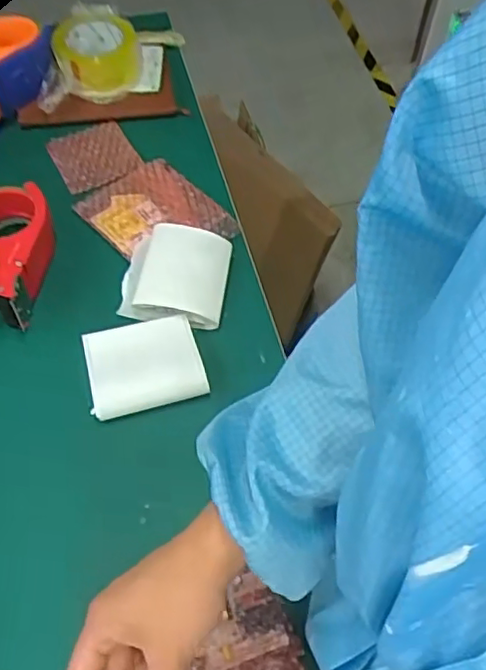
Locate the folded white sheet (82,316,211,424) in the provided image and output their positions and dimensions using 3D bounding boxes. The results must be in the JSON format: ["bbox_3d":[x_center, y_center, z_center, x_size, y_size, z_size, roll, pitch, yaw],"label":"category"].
[{"bbox_3d":[-0.102,0.029,0.659,0.114,0.017,0.098,-14,59,-10],"label":"folded white sheet"}]

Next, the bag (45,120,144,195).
[{"bbox_3d":[-0.202,-0.245,0.864,0.104,0.013,0.122,-23,59,-15],"label":"bag"}]

